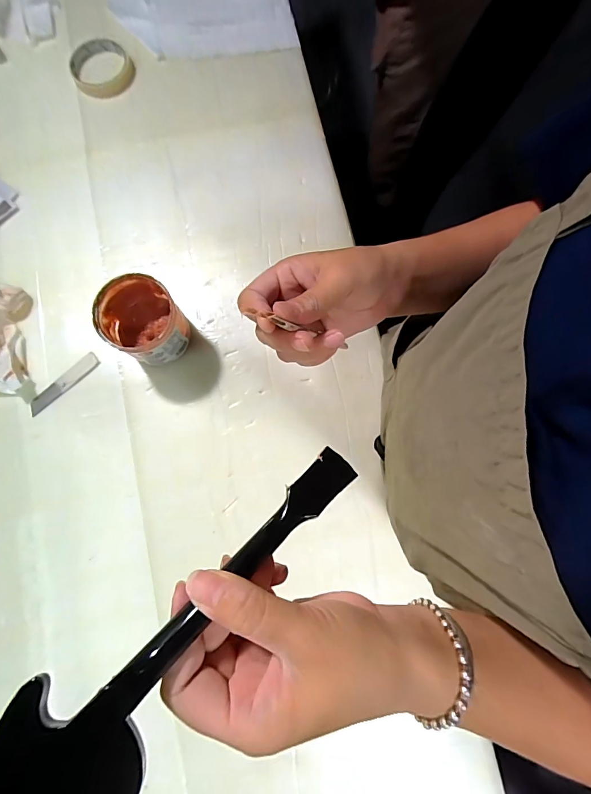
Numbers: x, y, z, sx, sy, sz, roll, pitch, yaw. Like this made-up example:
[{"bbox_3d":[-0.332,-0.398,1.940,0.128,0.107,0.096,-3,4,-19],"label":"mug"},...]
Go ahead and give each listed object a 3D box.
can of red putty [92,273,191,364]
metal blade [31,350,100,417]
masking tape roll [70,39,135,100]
[{"bbox_3d":[-0.178,-0.086,0.461,0.091,0.084,0.082,29,81,4],"label":"can of red putty"},{"bbox_3d":[-0.293,-0.017,0.489,0.102,0.007,0.023,-43,74,-4],"label":"metal blade"},{"bbox_3d":[-0.283,-0.484,0.567,0.086,0.019,0.094,0,80,-1],"label":"masking tape roll"}]

